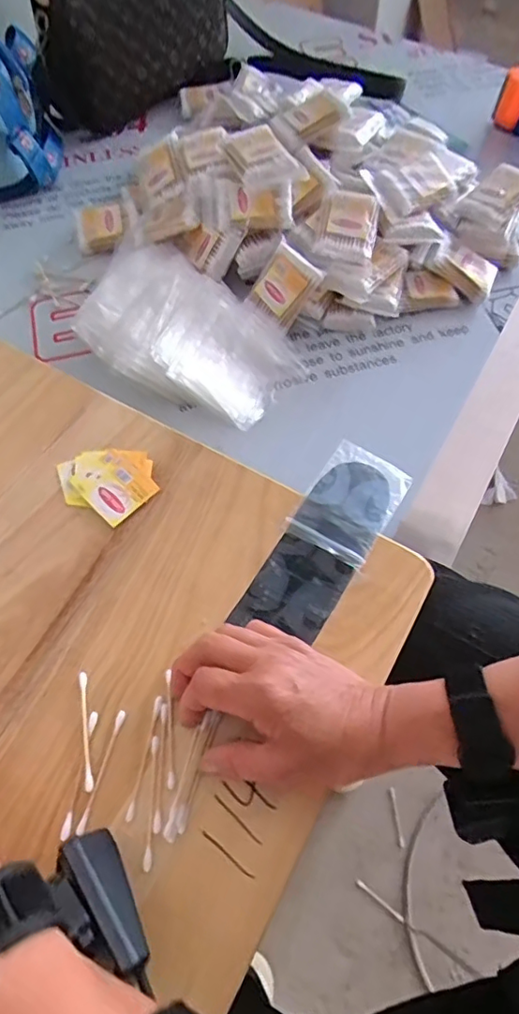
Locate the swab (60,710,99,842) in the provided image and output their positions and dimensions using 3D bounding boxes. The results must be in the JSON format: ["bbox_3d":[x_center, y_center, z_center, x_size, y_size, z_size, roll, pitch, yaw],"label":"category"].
[{"bbox_3d":[-0.111,0.164,0.339,0.006,0.005,0.071,5,63,2],"label":"swab"}]

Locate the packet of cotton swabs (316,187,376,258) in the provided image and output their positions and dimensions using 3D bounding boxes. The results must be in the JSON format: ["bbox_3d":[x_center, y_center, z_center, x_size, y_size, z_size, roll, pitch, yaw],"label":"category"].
[{"bbox_3d":[0.089,-0.284,0.553,0.058,0.015,0.078,10,77,2],"label":"packet of cotton swabs"}]

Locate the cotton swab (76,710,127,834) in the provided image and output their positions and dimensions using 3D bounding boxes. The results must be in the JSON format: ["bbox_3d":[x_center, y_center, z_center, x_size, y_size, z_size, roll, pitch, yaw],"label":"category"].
[{"bbox_3d":[-0.097,0.162,0.338,0.006,0.007,0.070,12,63,6],"label":"cotton swab"}]

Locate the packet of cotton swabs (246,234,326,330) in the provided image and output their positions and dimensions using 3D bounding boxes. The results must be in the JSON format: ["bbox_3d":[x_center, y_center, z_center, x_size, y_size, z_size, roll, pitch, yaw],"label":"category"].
[{"bbox_3d":[0.025,-0.223,0.551,0.052,0.067,0.014,34,28,-4],"label":"packet of cotton swabs"}]

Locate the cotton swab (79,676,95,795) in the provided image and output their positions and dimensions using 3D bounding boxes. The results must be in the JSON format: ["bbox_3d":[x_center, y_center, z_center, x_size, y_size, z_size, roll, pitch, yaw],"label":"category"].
[{"bbox_3d":[-0.111,0.142,0.350,0.007,0.006,0.071,-11,63,-6],"label":"cotton swab"}]

